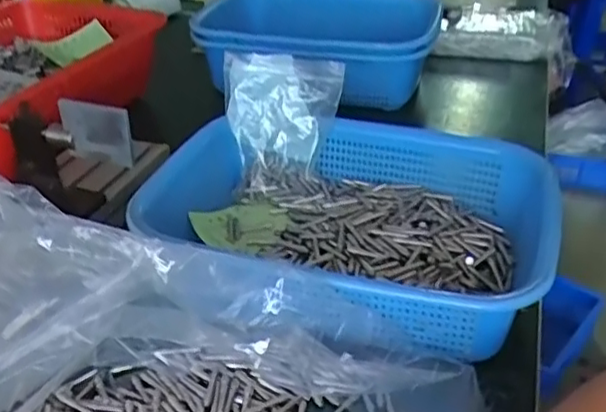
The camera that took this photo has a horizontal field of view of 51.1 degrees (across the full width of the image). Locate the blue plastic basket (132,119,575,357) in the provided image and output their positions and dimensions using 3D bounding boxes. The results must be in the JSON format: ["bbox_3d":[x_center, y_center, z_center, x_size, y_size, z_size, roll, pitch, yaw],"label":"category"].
[{"bbox_3d":[0.034,0.011,0.483,0.293,0.073,0.216,11,35,12],"label":"blue plastic basket"}]

